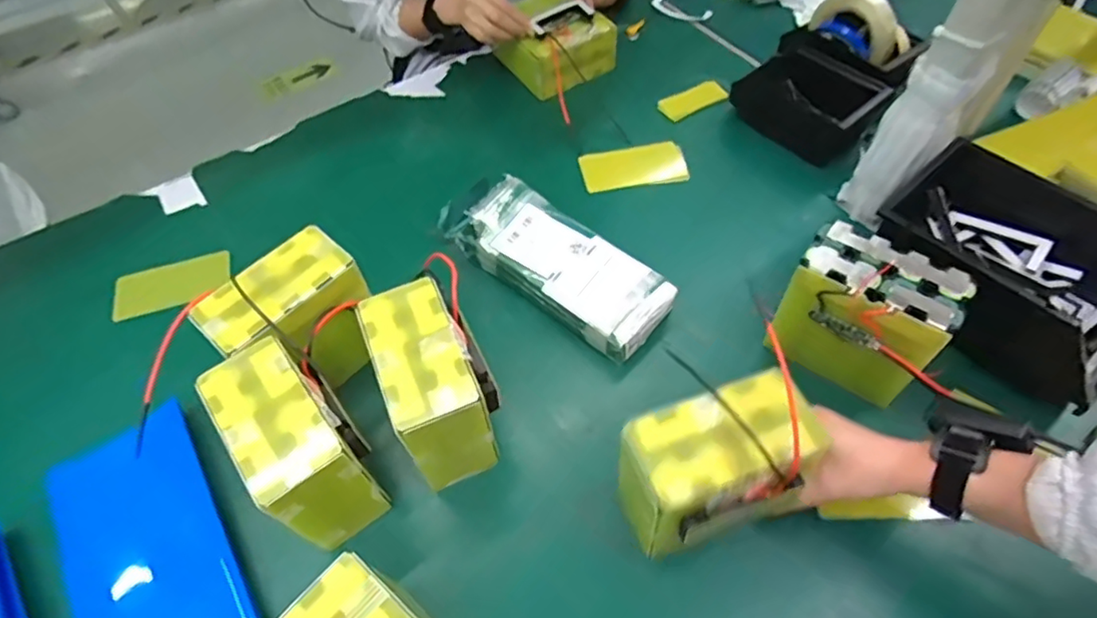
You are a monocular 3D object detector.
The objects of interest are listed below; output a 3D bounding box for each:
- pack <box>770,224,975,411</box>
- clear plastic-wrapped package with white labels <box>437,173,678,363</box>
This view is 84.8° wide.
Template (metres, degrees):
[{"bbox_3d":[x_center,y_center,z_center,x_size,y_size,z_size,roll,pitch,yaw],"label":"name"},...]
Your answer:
[{"bbox_3d":[0.309,0.010,0.587,0.149,0.139,0.078,29,63,21],"label":"pack"},{"bbox_3d":[0.006,-0.060,0.710,0.302,0.053,0.107,36,65,24],"label":"clear plastic-wrapped package with white labels"}]

